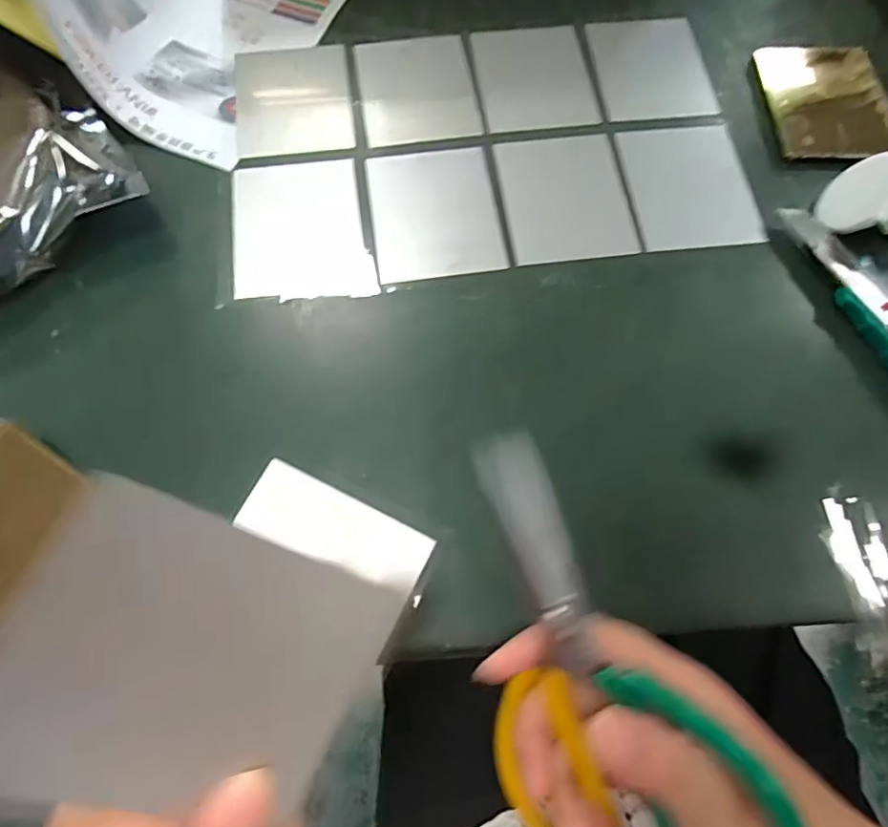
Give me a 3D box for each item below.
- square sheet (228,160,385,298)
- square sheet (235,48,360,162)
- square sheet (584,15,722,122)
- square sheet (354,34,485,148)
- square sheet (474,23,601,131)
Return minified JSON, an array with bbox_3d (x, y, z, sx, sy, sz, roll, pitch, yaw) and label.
[{"bbox_3d":[-0.091,-0.119,0.353,0.086,0.007,0.101,-6,71,-4],"label":"square sheet"},{"bbox_3d":[-0.107,-0.224,0.390,0.079,0.004,0.098,-7,71,-5],"label":"square sheet"},{"bbox_3d":[0.150,-0.254,0.400,0.078,0.004,0.099,-6,68,0],"label":"square sheet"},{"bbox_3d":[-0.019,-0.236,0.396,0.081,0.005,0.097,-8,71,-5],"label":"square sheet"},{"bbox_3d":[0.066,-0.247,0.399,0.079,0.004,0.097,-7,71,-5],"label":"square sheet"}]

